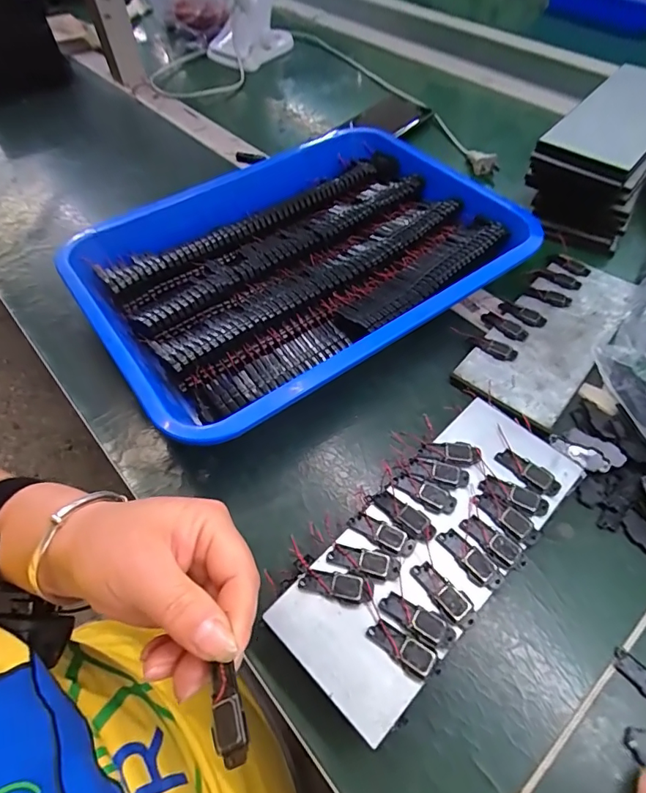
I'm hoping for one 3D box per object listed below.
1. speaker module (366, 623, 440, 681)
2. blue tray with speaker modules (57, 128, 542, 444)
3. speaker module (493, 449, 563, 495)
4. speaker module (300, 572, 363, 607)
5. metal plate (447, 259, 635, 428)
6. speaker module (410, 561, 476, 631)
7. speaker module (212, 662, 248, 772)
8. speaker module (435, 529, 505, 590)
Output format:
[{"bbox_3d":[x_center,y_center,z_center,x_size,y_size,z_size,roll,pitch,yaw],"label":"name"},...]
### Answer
[{"bbox_3d":[0.040,0.126,0.234,0.035,0.004,0.013,29,61,20],"label":"speaker module"},{"bbox_3d":[-0.018,-0.128,0.421,0.370,0.044,0.276,-32,60,-18],"label":"blue tray with speaker modules"},{"bbox_3d":[0.126,0.047,0.287,0.039,0.004,0.015,36,64,24],"label":"speaker module"},{"bbox_3d":[0.004,0.103,0.252,0.034,0.005,0.014,6,56,6],"label":"speaker module"},{"bbox_3d":[0.189,-0.056,0.381,0.078,0.006,0.193,33,63,22],"label":"metal plate"},{"bbox_3d":[0.065,0.104,0.247,0.015,0.004,0.039,-35,61,-20],"label":"speaker module"},{"bbox_3d":[-0.038,0.126,0.184,0.013,0.005,0.033,-15,51,-8],"label":"speaker module"},{"bbox_3d":[0.082,0.090,0.259,0.015,0.004,0.038,-33,59,-18],"label":"speaker module"}]

